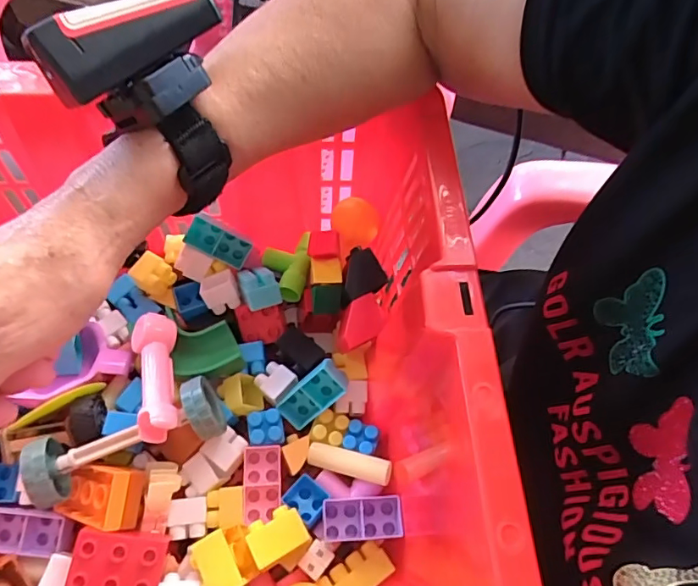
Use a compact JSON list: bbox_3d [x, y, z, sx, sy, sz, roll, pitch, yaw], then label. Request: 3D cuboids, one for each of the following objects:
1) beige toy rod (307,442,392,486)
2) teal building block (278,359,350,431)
[{"bbox_3d":[0.000,0.111,0.334,0.055,0.013,0.016,15,62,4],"label":"beige toy rod"},{"bbox_3d":[-0.025,0.070,0.349,0.049,0.019,0.026,-45,70,13],"label":"teal building block"}]

